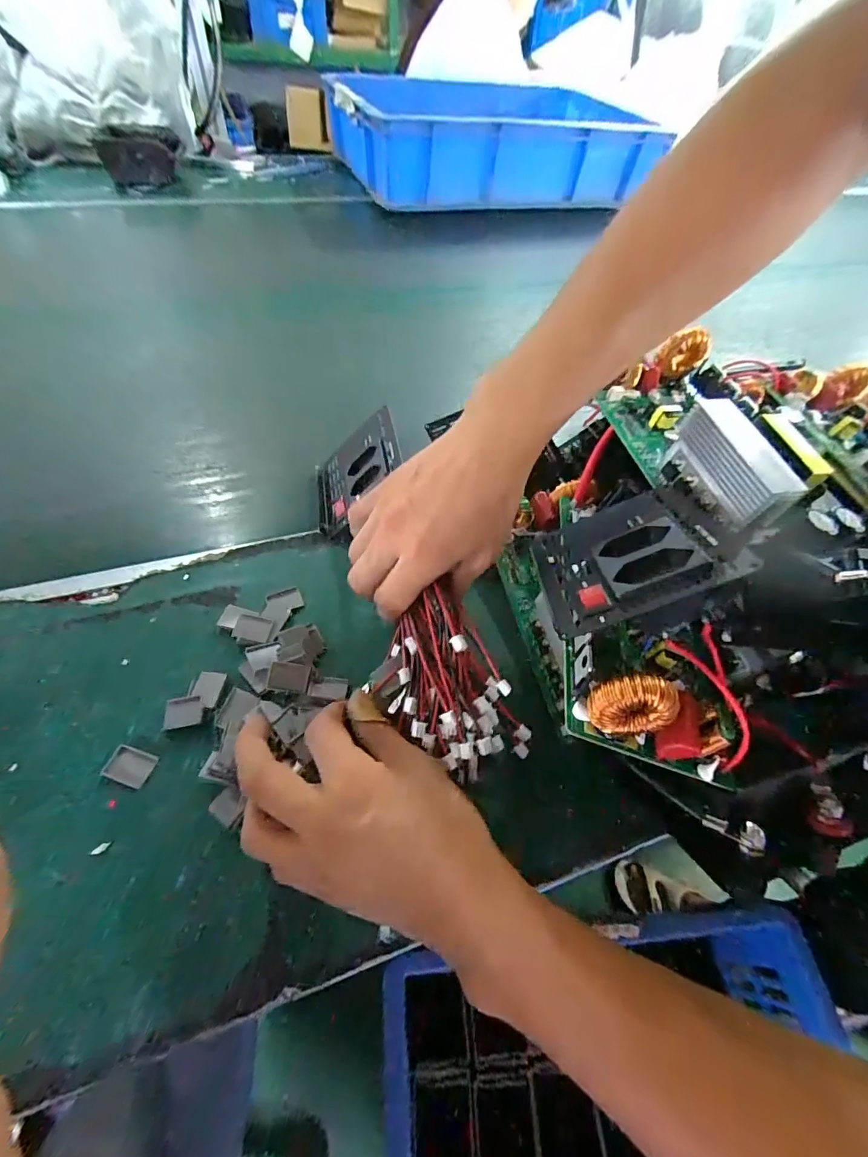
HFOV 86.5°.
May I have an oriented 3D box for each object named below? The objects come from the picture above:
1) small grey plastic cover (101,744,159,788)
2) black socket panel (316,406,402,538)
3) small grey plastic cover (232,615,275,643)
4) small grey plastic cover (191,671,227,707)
[{"bbox_3d":[-0.180,0.111,0.273,0.024,0.006,0.018,17,55,7],"label":"small grey plastic cover"},{"bbox_3d":[-0.068,-0.093,0.392,0.092,0.007,0.088,-33,52,25],"label":"black socket panel"},{"bbox_3d":[-0.125,0.035,0.321,0.025,0.007,0.017,14,55,5],"label":"small grey plastic cover"},{"bbox_3d":[-0.145,0.071,0.296,0.016,0.004,0.024,5,54,-2],"label":"small grey plastic cover"}]

